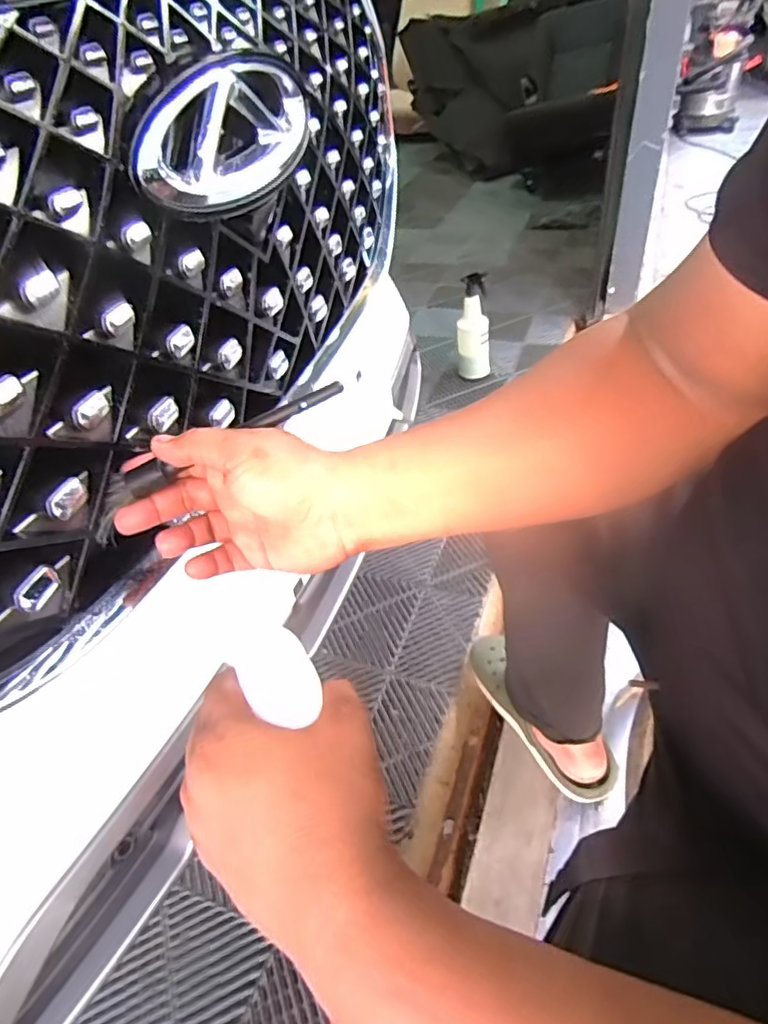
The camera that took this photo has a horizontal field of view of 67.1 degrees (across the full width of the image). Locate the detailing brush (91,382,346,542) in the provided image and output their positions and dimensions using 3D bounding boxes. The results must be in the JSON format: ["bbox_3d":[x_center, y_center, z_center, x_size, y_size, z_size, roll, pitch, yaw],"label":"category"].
[{"bbox_3d":[-0.112,-0.036,0.379,0.188,0.030,0.030,-24,43,8],"label":"detailing brush"}]

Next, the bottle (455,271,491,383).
[{"bbox_3d":[0.258,-0.530,1.659,0.096,0.262,0.068,0,43,8],"label":"bottle"}]

